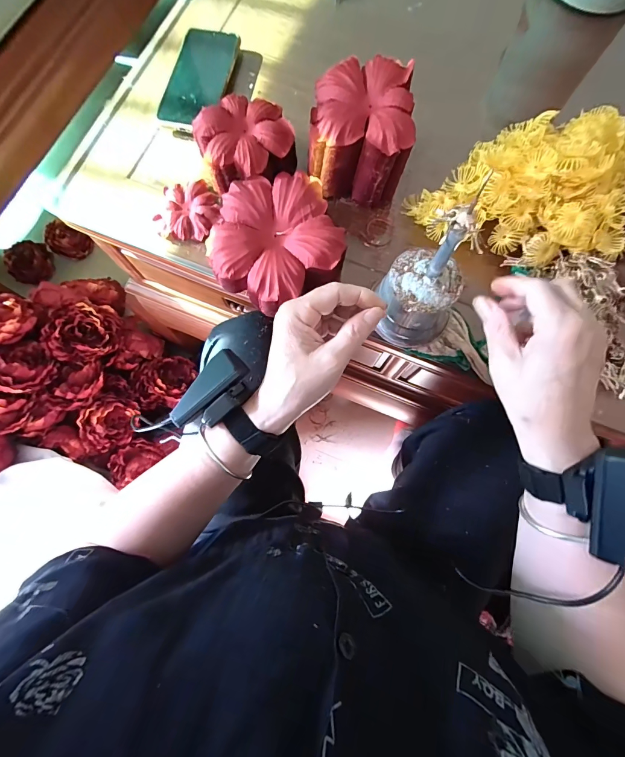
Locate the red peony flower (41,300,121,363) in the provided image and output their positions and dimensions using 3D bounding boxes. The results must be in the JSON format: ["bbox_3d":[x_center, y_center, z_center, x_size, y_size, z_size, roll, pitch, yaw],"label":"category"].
[{"bbox_3d":[-0.444,-0.091,0.673,0.125,0.070,0.110,0,102,-37],"label":"red peony flower"}]

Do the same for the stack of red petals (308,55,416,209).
[{"bbox_3d":[0.052,-0.267,0.384,0.106,0.080,0.109,6,77,1],"label":"stack of red petals"}]

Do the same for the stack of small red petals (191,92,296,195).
[{"bbox_3d":[-0.074,-0.261,0.394,0.110,0.055,0.089,-2,77,0],"label":"stack of small red petals"}]

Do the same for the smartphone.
[{"bbox_3d":[-0.143,-0.385,0.446,0.072,0.012,0.147,11,78,2],"label":"smartphone"}]

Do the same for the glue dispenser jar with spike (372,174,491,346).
[{"bbox_3d":[0.105,-0.085,0.305,0.074,0.155,0.069,0,77,0],"label":"glue dispenser jar with spike"}]

